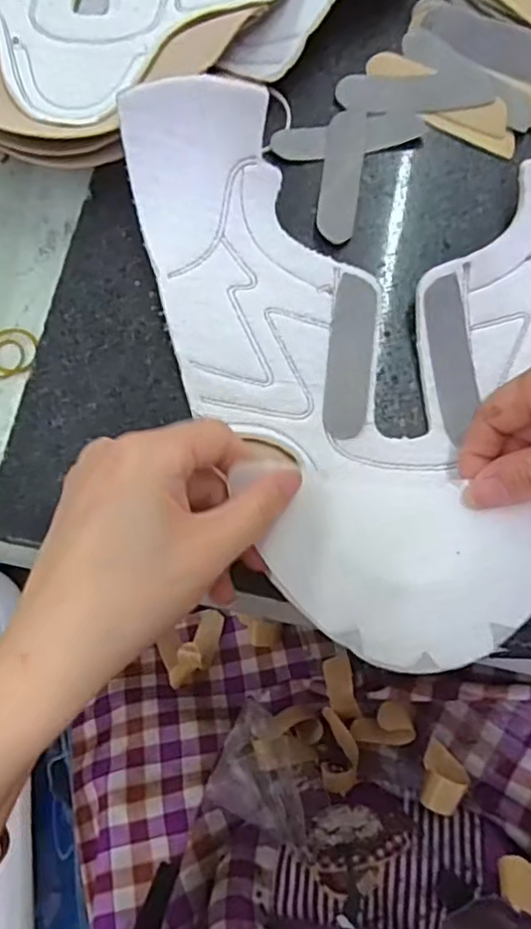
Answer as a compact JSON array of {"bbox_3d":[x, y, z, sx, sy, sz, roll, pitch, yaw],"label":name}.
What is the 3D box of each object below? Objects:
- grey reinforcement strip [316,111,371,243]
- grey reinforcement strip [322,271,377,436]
[{"bbox_3d":[0.040,-0.151,0.334,0.021,0.004,0.080,9,75,1],"label":"grey reinforcement strip"},{"bbox_3d":[0.041,-0.052,0.305,0.021,0.004,0.082,6,75,6],"label":"grey reinforcement strip"}]

